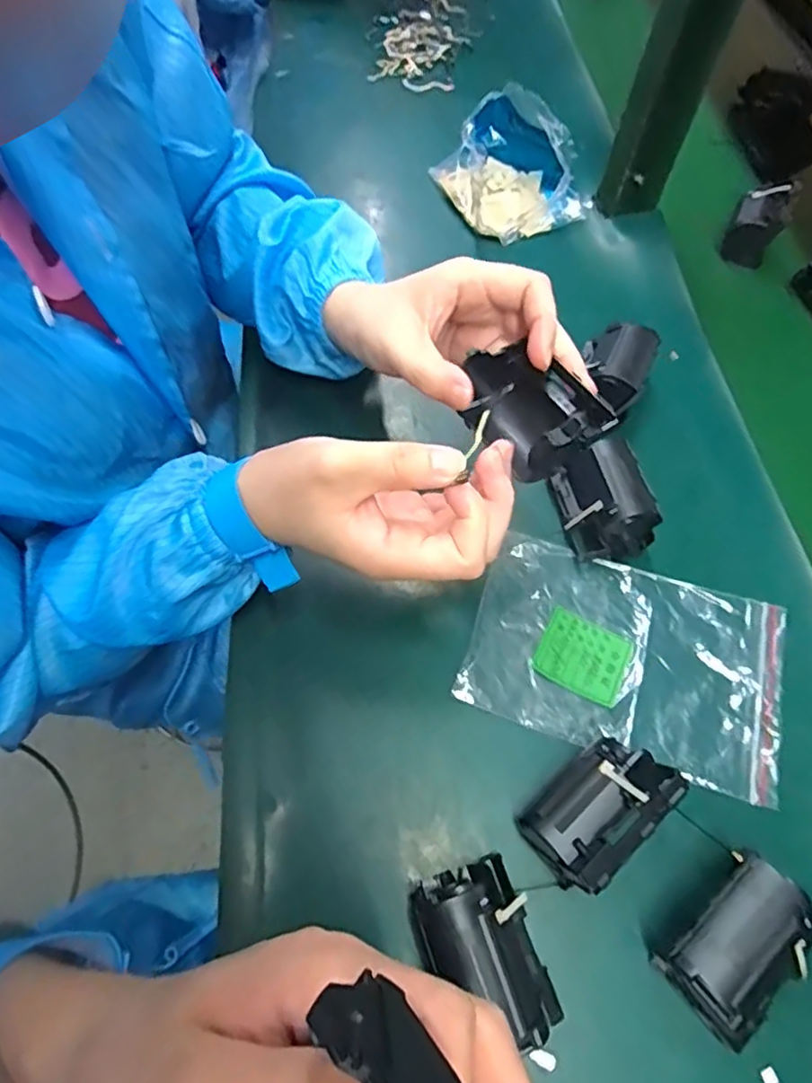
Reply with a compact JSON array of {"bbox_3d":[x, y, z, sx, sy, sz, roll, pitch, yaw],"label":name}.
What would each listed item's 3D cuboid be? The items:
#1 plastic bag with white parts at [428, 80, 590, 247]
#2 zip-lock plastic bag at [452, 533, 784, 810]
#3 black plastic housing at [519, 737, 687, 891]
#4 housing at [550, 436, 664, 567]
[{"bbox_3d":[0.096,-0.332,0.537,0.107,0.074,0.112,-19,63,-12],"label":"plastic bag with white parts"},{"bbox_3d":[0.127,0.066,0.364,0.172,0.010,0.114,18,62,8],"label":"zip-lock plastic bag"},{"bbox_3d":[0.093,0.131,0.305,0.069,0.047,0.042,-36,68,-19],"label":"black plastic housing"},{"bbox_3d":[0.123,-0.026,0.392,0.049,0.041,0.071,-9,62,-7],"label":"housing"}]

